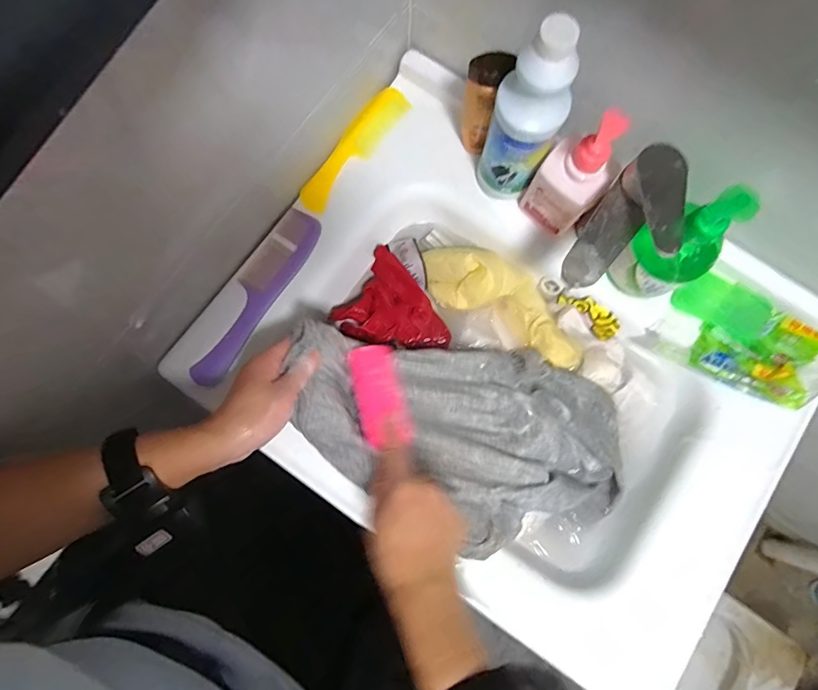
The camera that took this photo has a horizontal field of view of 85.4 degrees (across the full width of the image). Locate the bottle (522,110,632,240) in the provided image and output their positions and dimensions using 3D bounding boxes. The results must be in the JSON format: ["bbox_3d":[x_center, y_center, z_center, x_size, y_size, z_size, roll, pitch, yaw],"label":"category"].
[{"bbox_3d":[0.162,-0.165,0.437,0.062,0.137,0.043,42,81,6],"label":"bottle"}]

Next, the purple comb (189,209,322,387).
[{"bbox_3d":[-0.169,-0.054,0.485,0.047,0.011,0.212,32,80,5],"label":"purple comb"}]

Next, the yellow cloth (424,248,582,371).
[{"bbox_3d":[0.116,-0.054,0.517,0.210,0.054,0.076,28,79,4],"label":"yellow cloth"}]

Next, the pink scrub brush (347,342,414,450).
[{"bbox_3d":[-0.029,0.051,0.440,0.045,0.033,0.098,-14,69,-4],"label":"pink scrub brush"}]

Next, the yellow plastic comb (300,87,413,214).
[{"bbox_3d":[-0.063,-0.228,0.514,0.037,0.006,0.175,38,81,-5],"label":"yellow plastic comb"}]

